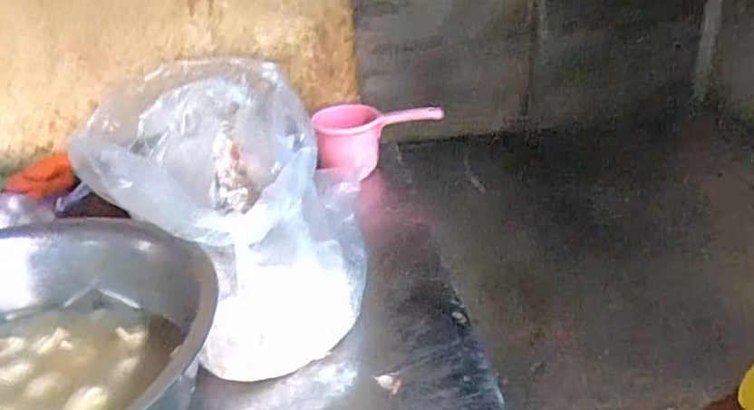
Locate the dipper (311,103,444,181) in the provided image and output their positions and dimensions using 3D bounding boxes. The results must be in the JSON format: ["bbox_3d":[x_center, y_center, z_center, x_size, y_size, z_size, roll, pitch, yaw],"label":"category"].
[{"bbox_3d":[0.003,-0.138,1.163,0.252,0.100,0.115,-5,27,-3],"label":"dipper"}]

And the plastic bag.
[{"bbox_3d":[-0.200,-0.008,0.822,0.336,0.300,0.444,-2,27,3],"label":"plastic bag"}]

